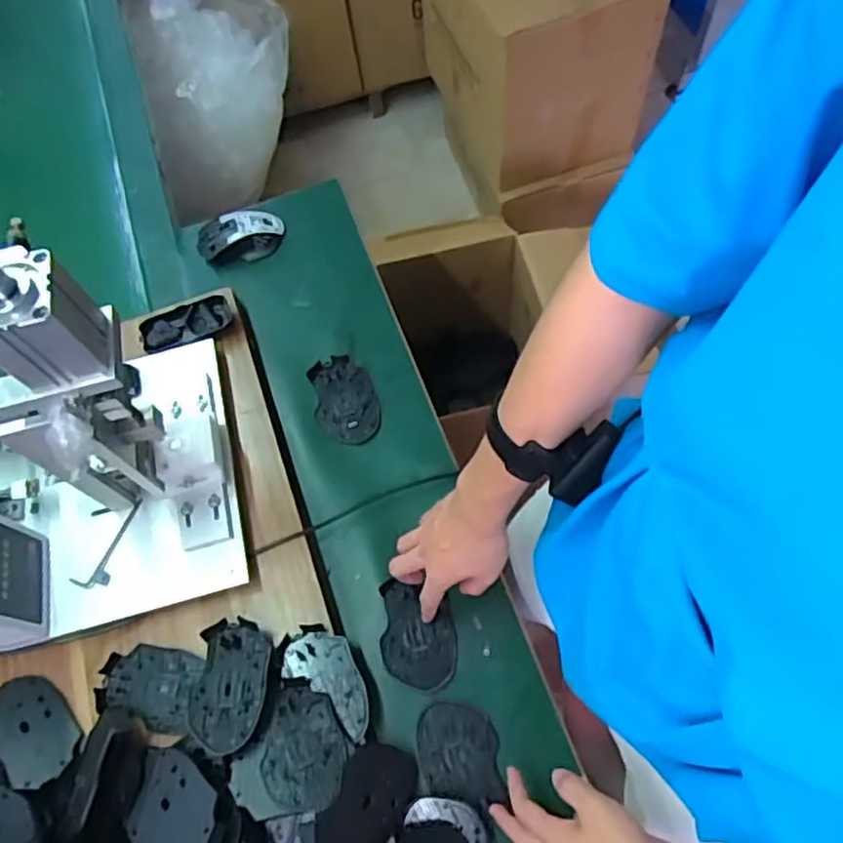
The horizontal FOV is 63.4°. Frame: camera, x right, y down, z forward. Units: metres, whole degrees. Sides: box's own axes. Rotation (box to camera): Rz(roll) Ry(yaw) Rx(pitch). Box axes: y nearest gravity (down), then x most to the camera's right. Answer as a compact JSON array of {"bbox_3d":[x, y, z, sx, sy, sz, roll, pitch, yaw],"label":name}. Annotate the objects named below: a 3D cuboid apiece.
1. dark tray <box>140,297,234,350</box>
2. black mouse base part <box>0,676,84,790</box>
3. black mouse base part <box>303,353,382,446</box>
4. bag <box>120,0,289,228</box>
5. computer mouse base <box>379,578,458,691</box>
[{"bbox_3d":[-0.288,-0.118,0.838,0.109,0.016,0.053,-19,76,-8],"label":"dark tray"},{"bbox_3d":[-0.377,0.296,0.659,0.105,0.004,0.074,31,48,19],"label":"black mouse base part"},{"bbox_3d":[-0.092,-0.027,0.814,0.072,0.010,0.115,-16,64,-3],"label":"black mouse base part"},{"bbox_3d":[-0.415,-0.690,1.442,0.314,0.358,0.349,-18,64,-4],"label":"bag"},{"bbox_3d":[-0.003,0.216,0.695,0.074,0.005,0.103,-2,63,1],"label":"computer mouse base"}]

